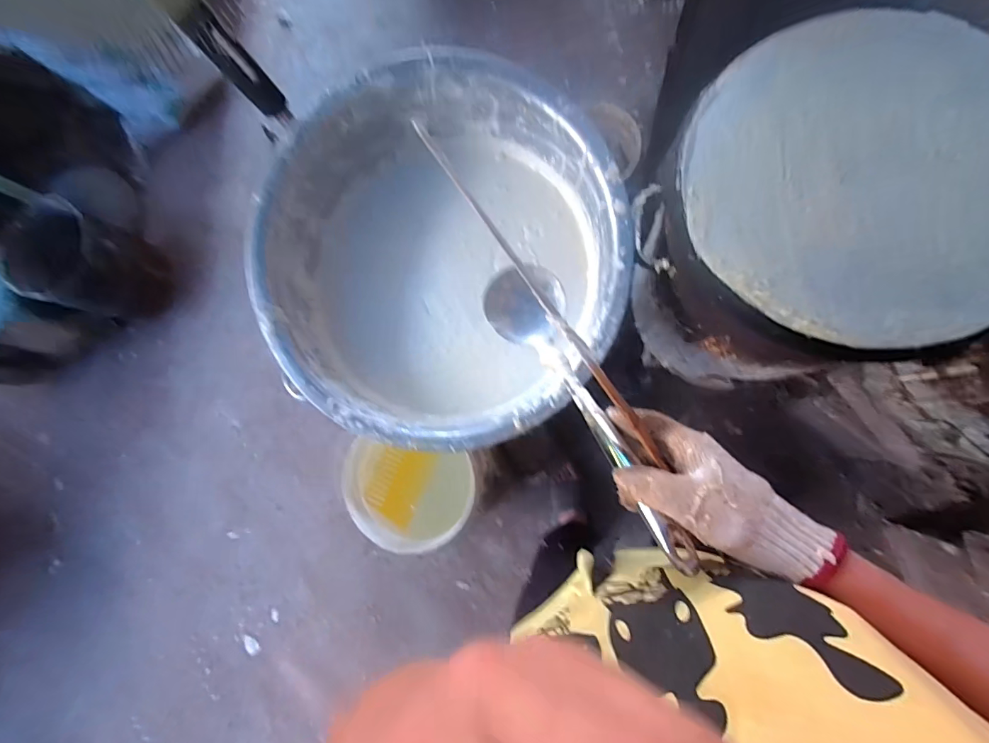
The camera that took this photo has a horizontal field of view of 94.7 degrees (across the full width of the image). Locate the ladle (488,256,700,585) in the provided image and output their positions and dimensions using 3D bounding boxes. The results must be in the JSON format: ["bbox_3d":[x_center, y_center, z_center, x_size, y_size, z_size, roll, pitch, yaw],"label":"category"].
[{"bbox_3d":[0.072,0.014,0.421,0.086,0.054,0.343,-28,46,6],"label":"ladle"}]

